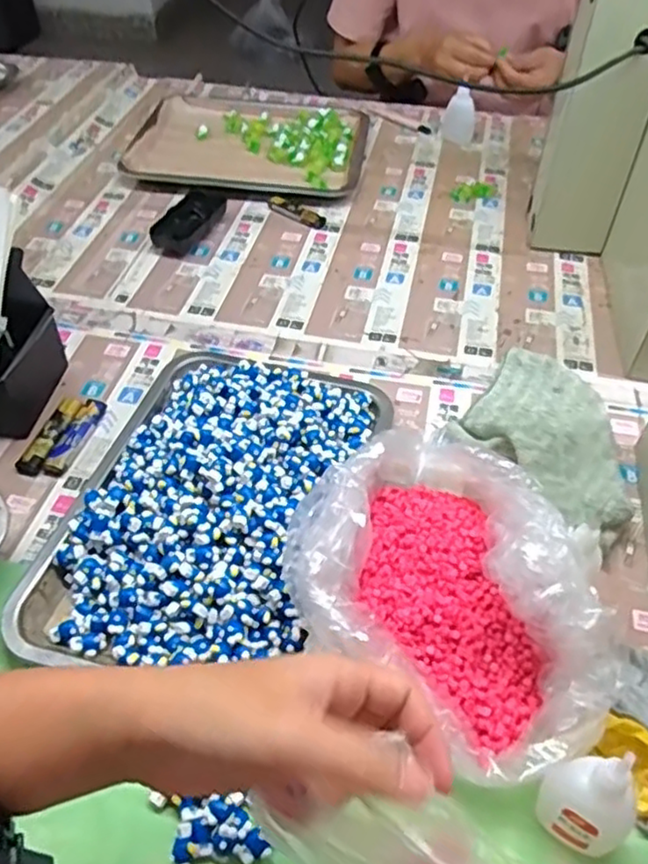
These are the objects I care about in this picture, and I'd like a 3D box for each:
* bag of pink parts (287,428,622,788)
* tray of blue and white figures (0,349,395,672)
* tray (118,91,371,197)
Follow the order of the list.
[{"bbox_3d":[0.091,0.096,0.439,0.216,0.092,0.195,34,56,28],"label":"bag of pink parts"},{"bbox_3d":[-0.080,0.041,0.516,0.197,0.053,0.306,12,48,11],"label":"tray of blue and white figures"},{"bbox_3d":[-0.104,-0.409,0.951,0.318,0.024,0.231,6,47,6],"label":"tray"}]

